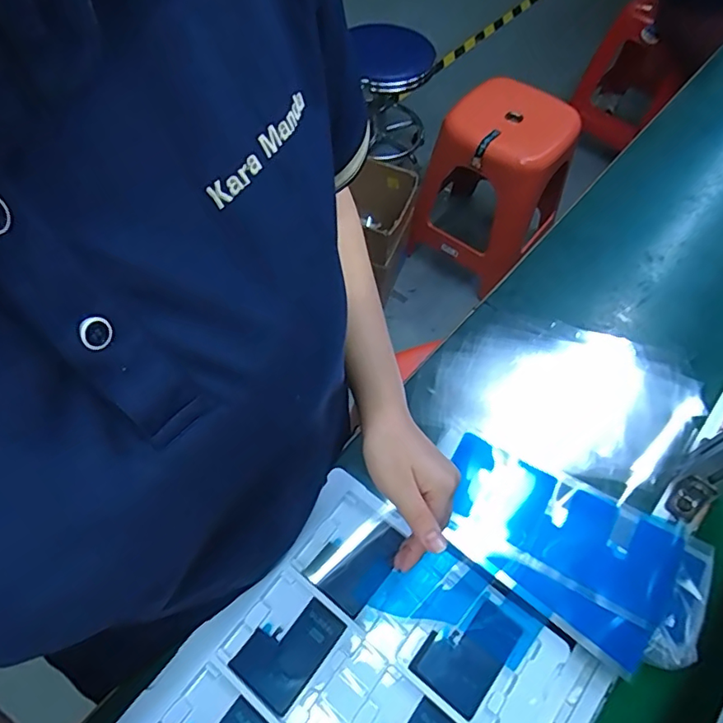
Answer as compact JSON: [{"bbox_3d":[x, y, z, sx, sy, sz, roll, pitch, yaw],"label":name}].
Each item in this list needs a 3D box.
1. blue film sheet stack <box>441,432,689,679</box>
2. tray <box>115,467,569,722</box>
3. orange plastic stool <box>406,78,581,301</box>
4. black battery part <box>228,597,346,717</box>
[{"bbox_3d":[0.181,0.171,0.520,0.223,0.021,0.130,32,65,22],"label":"blue film sheet stack"},{"bbox_3d":[-0.014,0.294,0.459,0.272,0.019,0.310,36,65,18],"label":"tray"},{"bbox_3d":[0.358,-0.502,1.429,0.358,0.377,0.386,28,63,14],"label":"orange plastic stool"},{"bbox_3d":[-0.068,0.264,0.488,0.065,0.004,0.090,35,64,17],"label":"black battery part"}]

